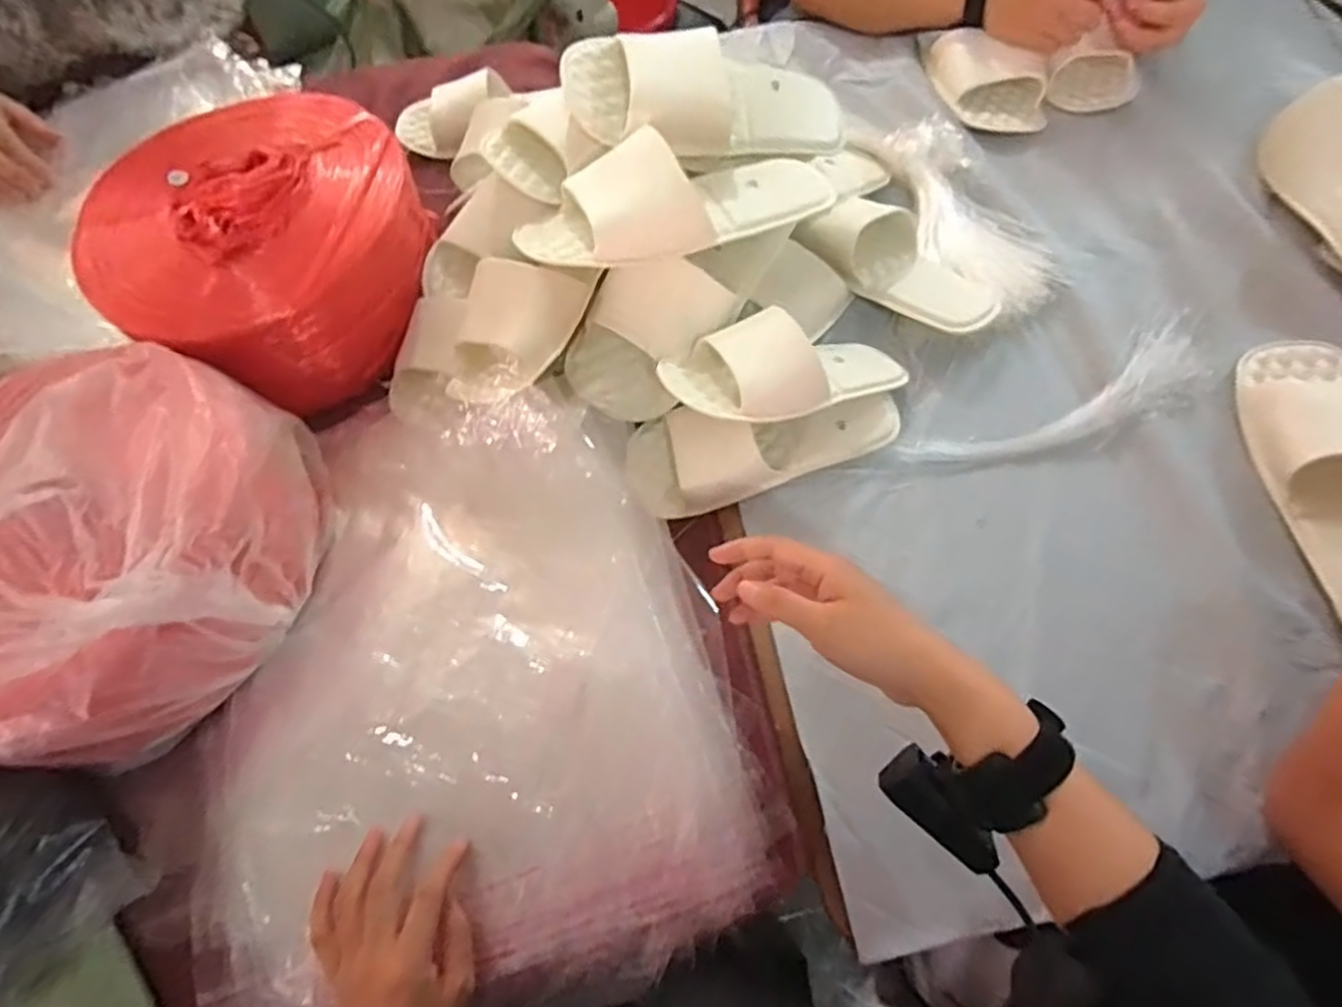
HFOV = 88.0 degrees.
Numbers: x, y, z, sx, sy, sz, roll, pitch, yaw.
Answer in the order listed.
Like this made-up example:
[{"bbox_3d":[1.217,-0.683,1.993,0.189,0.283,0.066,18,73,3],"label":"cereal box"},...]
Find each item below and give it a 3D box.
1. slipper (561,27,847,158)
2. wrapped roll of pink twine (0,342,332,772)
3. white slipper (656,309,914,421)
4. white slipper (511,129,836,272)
[{"bbox_3d":[0.038,-0.359,0.606,0.256,0.069,0.106,-5,62,-23],"label":"slipper"},{"bbox_3d":[-0.385,0.010,0.462,0.248,0.216,0.260,-1,64,2],"label":"wrapped roll of pink twine"},{"bbox_3d":[0.106,-0.108,0.566,0.217,0.057,0.089,-6,63,-18],"label":"white slipper"},{"bbox_3d":[0.006,-0.246,0.560,0.264,0.066,0.090,-17,64,-6],"label":"white slipper"}]

